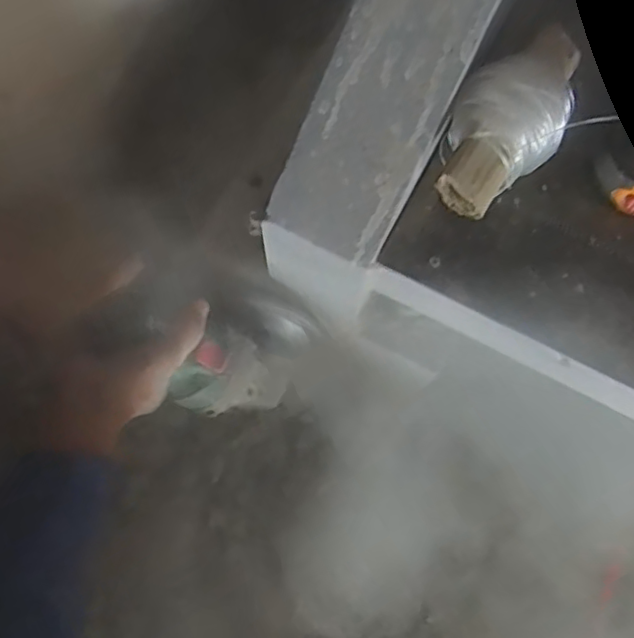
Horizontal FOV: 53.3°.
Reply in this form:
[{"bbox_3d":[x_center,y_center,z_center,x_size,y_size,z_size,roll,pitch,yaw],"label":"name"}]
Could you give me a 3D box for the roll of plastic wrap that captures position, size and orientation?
[{"bbox_3d":[0.131,-0.133,0.434,0.067,0.075,0.141,34,75,9],"label":"roll of plastic wrap"}]

